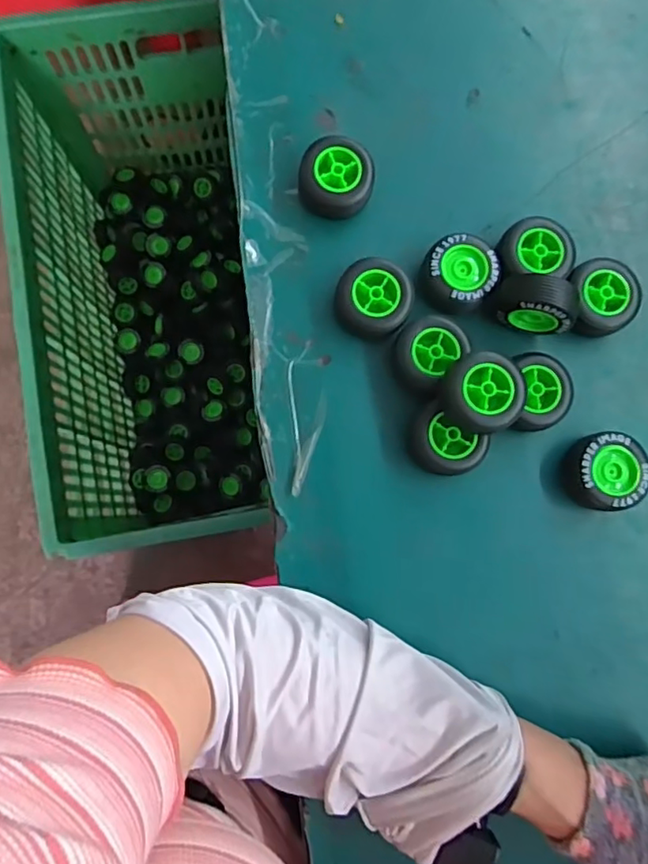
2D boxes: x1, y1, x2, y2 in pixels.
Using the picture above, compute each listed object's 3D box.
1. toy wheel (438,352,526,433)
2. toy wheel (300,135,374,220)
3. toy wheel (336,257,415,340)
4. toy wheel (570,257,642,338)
[{"bbox_3d":[0.096,-0.023,0.356,0.047,0.019,0.046,0,82,-3],"label":"toy wheel"},{"bbox_3d":[0.009,-0.168,0.396,0.047,0.028,0.046,0,82,-3],"label":"toy wheel"},{"bbox_3d":[0.033,-0.087,0.382,0.047,0.018,0.046,0,82,-3],"label":"toy wheel"},{"bbox_3d":[0.185,-0.090,0.394,0.045,0.030,0.047,0,82,-3],"label":"toy wheel"}]

